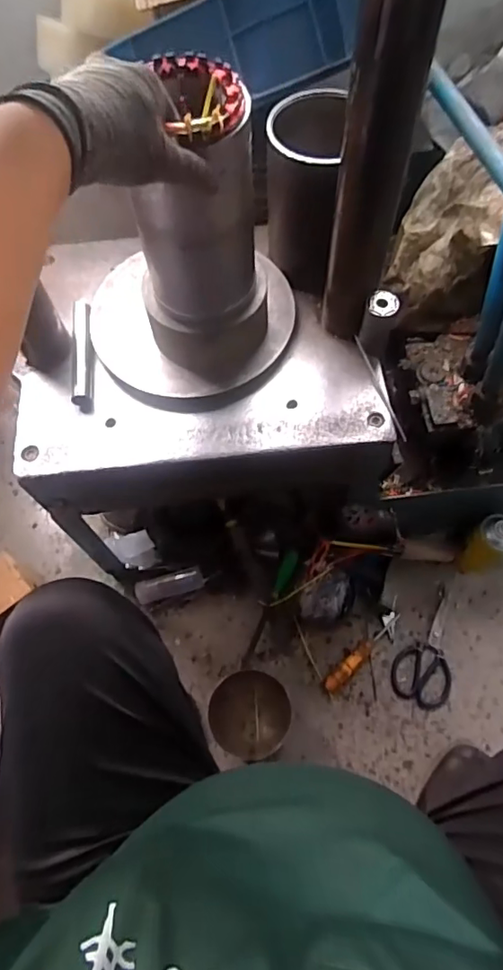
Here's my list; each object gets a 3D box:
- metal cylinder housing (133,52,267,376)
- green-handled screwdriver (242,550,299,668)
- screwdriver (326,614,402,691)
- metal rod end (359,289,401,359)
[{"bbox_3d":[-0.054,-0.249,0.549,0.118,0.284,0.112,2,52,-3],"label":"metal cylinder housing"},{"bbox_3d":[0.033,0.222,0.964,0.024,0.025,0.222,23,89,12],"label":"green-handled screwdriver"},{"bbox_3d":[0.198,0.294,0.946,0.185,0.024,0.028,-42,70,-16],"label":"screwdriver"},{"bbox_3d":[0.156,-0.198,0.661,0.038,0.075,0.040,17,67,10],"label":"metal rod end"}]

